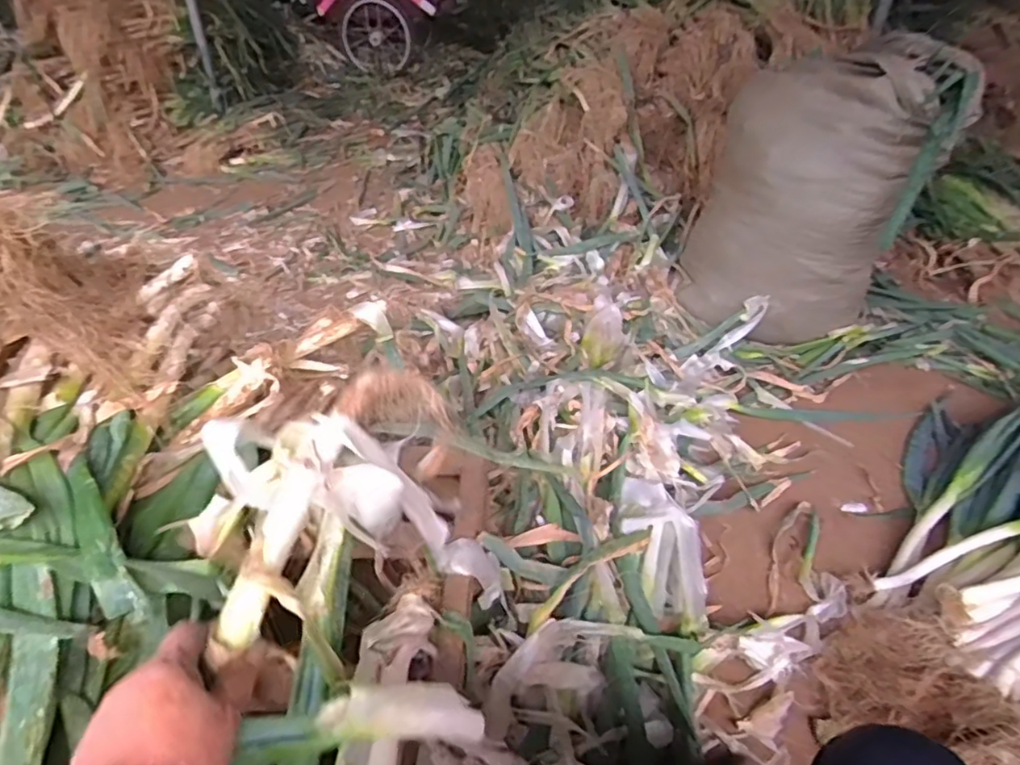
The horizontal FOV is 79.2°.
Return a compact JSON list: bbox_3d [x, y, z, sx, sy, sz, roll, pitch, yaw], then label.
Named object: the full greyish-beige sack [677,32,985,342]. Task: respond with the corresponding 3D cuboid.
[{"bbox_3d":[0.754,-0.437,1.535,0.520,0.674,0.349,6,38,8],"label":"full greyish-beige sack"}]

